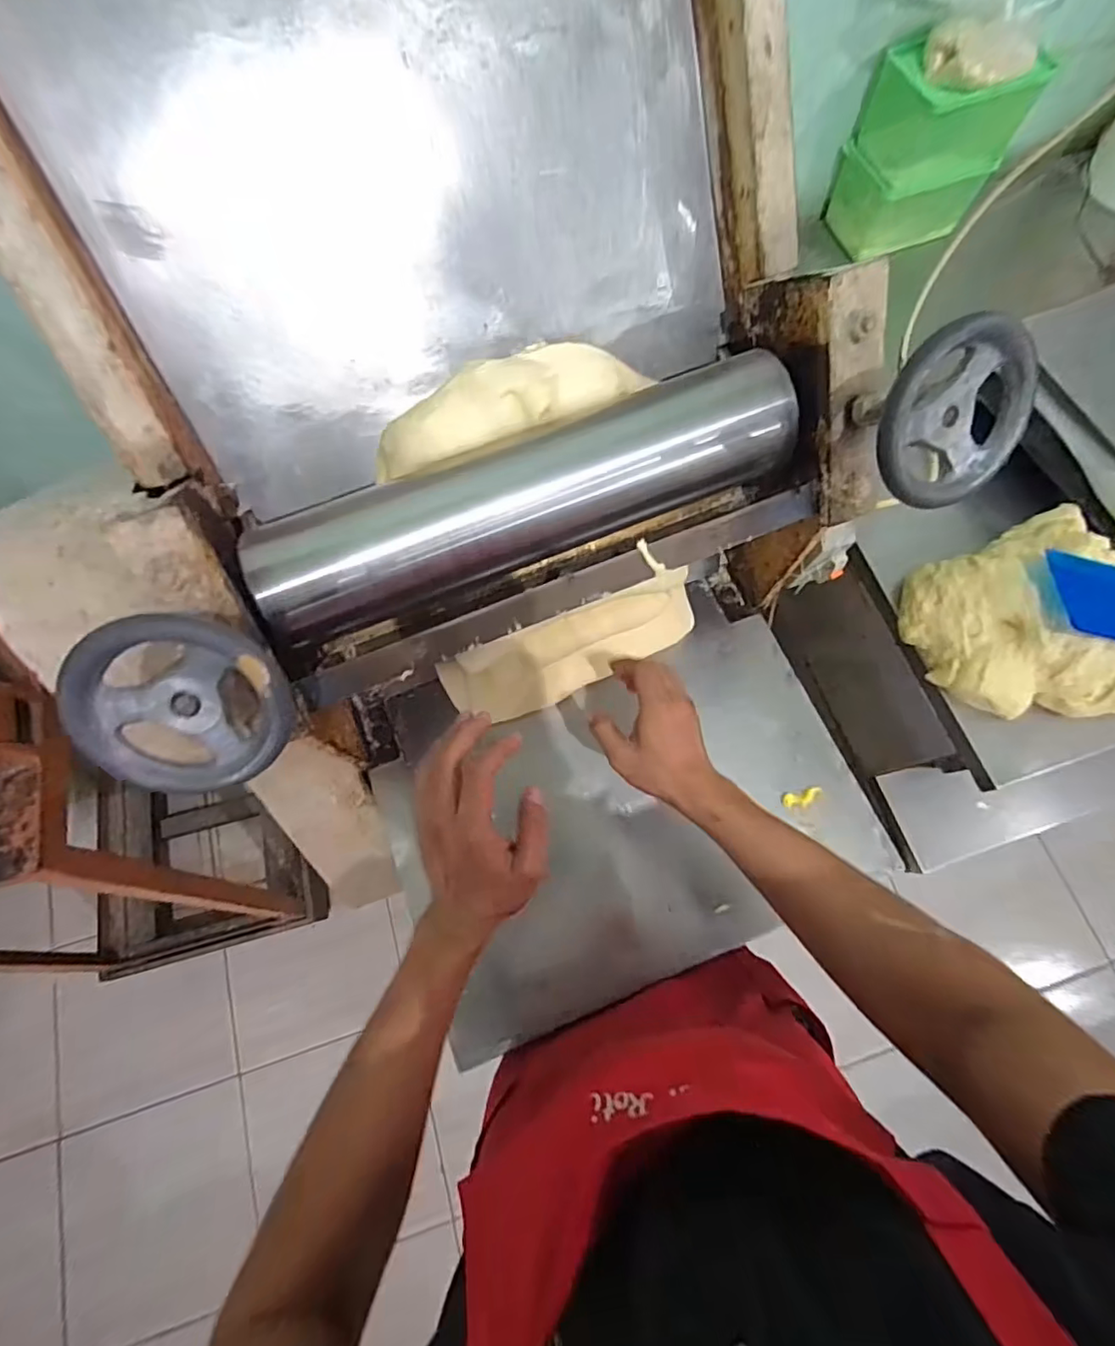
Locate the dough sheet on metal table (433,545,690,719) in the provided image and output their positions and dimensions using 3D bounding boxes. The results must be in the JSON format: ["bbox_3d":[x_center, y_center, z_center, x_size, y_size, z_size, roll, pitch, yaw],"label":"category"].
[{"bbox_3d":[0.019,-0.029,0.703,0.326,0.177,0.057,-23,37,2],"label":"dough sheet on metal table"}]

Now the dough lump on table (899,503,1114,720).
[{"bbox_3d":[0.544,-0.051,0.633,0.224,0.086,0.236,-21,73,-6],"label":"dough lump on table"}]

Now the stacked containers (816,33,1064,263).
[{"bbox_3d":[0.520,-0.745,0.809,0.159,0.197,0.130,-18,72,-5],"label":"stacked containers"}]

